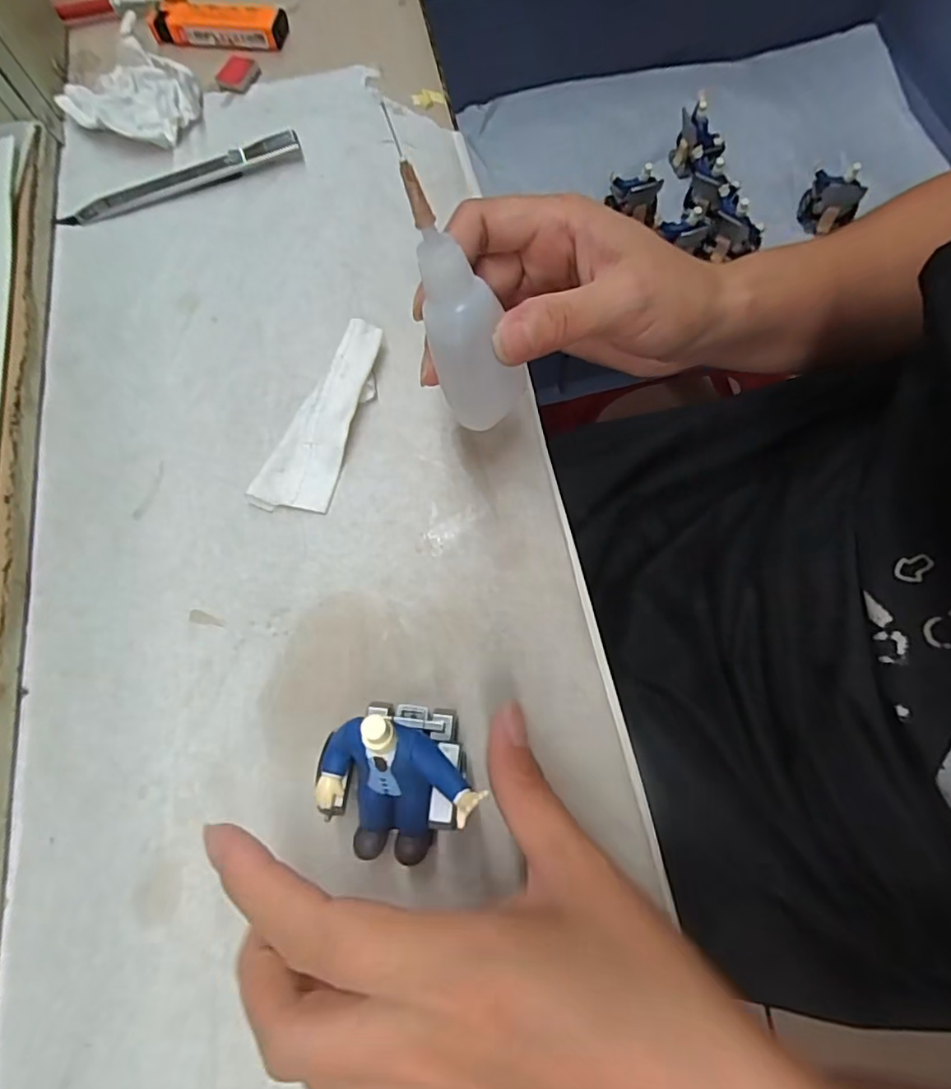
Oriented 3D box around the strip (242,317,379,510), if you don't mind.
[{"bbox_3d":[-0.066,-0.057,0.258,0.030,0.014,0.092,18,73,10],"label":"strip"}]

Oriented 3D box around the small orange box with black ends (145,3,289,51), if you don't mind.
[{"bbox_3d":[-0.155,-0.311,0.348,0.083,0.015,0.019,7,71,4],"label":"small orange box with black ends"}]

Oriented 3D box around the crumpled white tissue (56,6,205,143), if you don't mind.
[{"bbox_3d":[-0.193,-0.255,0.329,0.075,0.016,0.063,39,76,14],"label":"crumpled white tissue"}]

